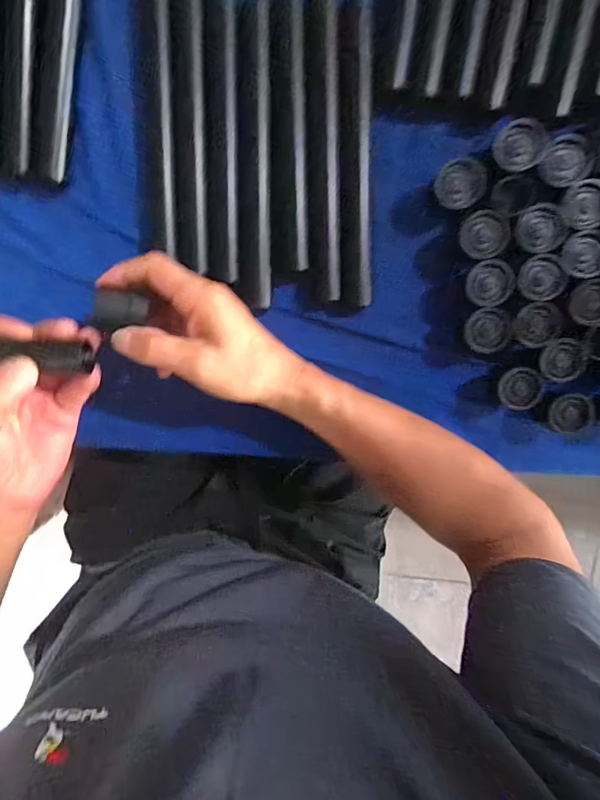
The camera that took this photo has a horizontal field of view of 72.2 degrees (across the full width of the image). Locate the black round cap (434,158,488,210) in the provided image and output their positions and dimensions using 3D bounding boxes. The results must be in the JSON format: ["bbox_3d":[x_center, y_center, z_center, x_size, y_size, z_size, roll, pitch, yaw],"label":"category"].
[{"bbox_3d":[0.120,-0.162,0.307,0.035,0.007,0.034,0,100,1],"label":"black round cap"}]

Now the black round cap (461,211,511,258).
[{"bbox_3d":[0.139,-0.124,0.313,0.033,0.011,0.034,0,100,1],"label":"black round cap"}]

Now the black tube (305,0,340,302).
[{"bbox_3d":[0.017,-0.187,0.315,0.024,0.017,0.212,-1,100,2],"label":"black tube"}]

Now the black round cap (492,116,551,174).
[{"bbox_3d":[0.161,-0.186,0.299,0.038,0.005,0.034,-38,97,7],"label":"black round cap"}]

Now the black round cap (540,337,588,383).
[{"bbox_3d":[0.202,-0.031,0.314,0.032,0.009,0.031,0,100,1],"label":"black round cap"}]

